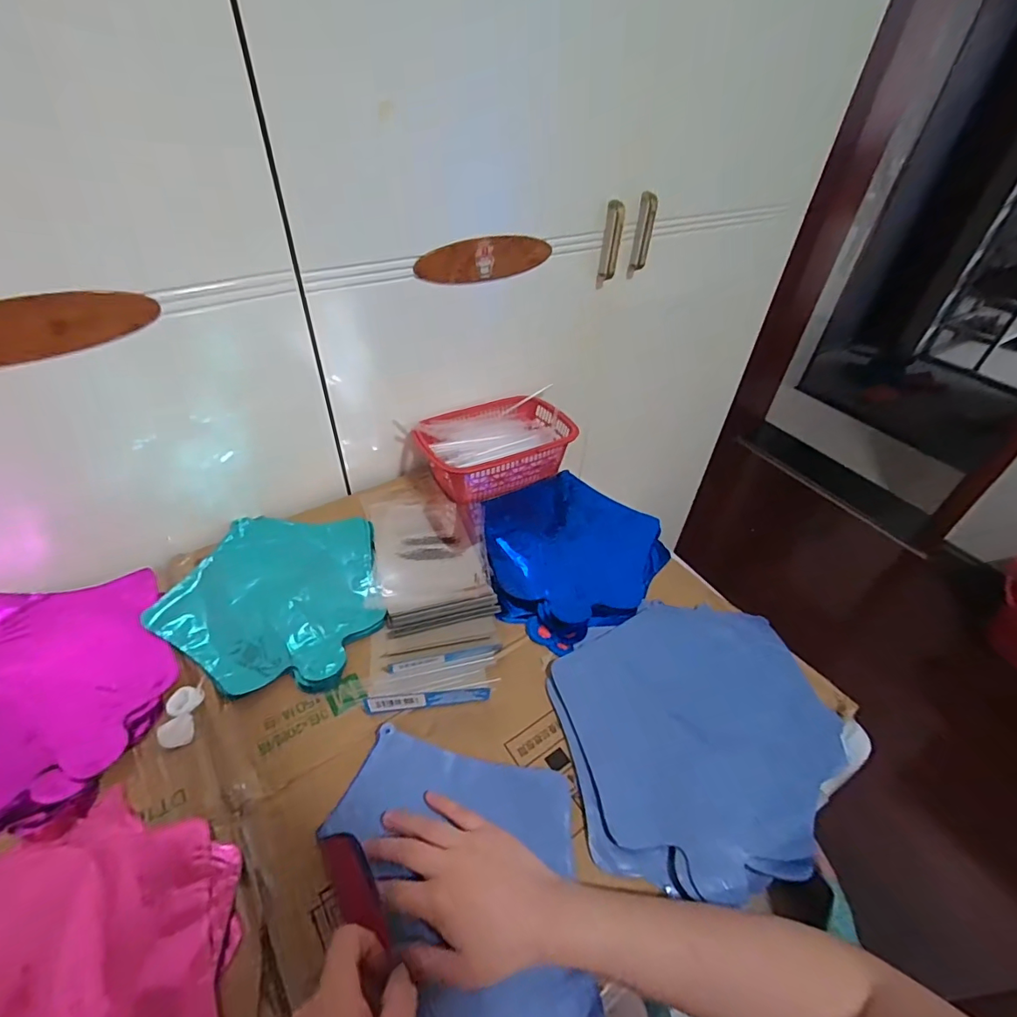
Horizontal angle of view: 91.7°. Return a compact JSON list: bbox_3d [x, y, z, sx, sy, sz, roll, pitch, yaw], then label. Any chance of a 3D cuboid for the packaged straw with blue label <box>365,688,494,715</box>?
[{"bbox_3d":[-0.073,0.174,0.448,0.111,0.018,0.006,-5,7,-8],"label":"packaged straw with blue label"}]

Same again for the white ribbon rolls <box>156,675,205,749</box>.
[{"bbox_3d":[-0.293,0.182,0.442,0.028,0.013,0.056,-2,43,-6],"label":"white ribbon rolls"}]

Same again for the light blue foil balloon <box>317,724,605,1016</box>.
[{"bbox_3d":[-0.020,0.280,0.370,0.177,0.021,0.260,-25,49,-28],"label":"light blue foil balloon"}]

